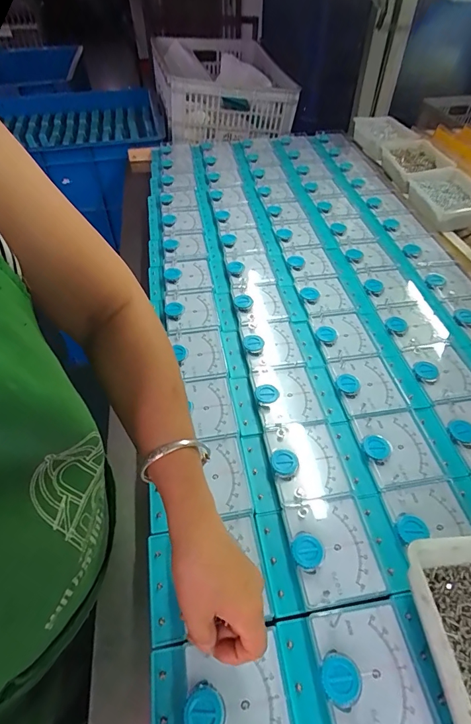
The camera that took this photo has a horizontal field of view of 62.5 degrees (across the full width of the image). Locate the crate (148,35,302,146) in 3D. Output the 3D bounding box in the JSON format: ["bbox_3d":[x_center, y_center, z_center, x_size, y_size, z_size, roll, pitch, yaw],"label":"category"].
[{"bbox_3d":[-0.062,-0.956,1.318,0.383,0.143,0.653,-9,49,-8],"label":"crate"}]

